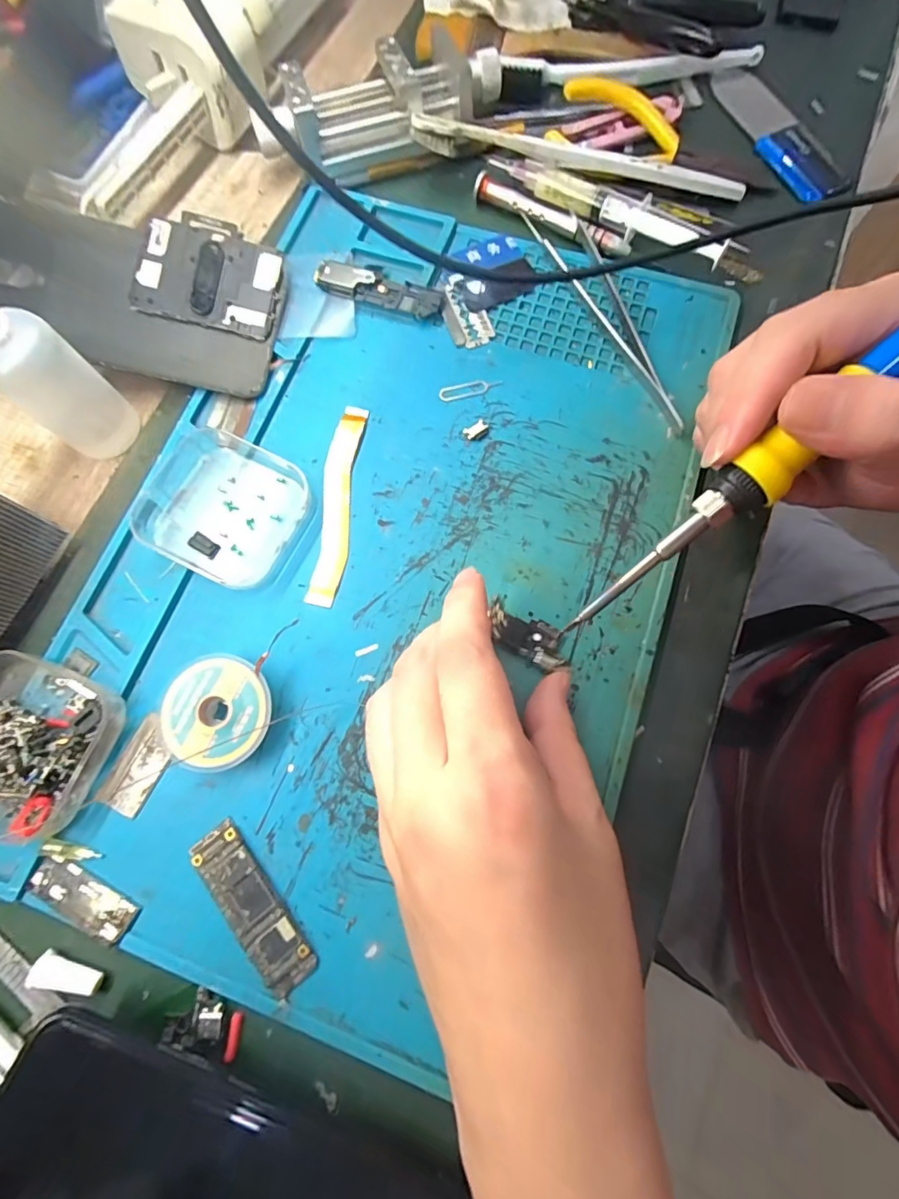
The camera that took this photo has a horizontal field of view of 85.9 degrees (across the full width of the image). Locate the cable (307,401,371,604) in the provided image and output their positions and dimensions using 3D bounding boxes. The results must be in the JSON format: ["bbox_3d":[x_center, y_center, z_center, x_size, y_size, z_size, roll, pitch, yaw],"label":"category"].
[{"bbox_3d":[-0.053,-0.047,0.229,0.016,0.004,0.101,4,75,1],"label":"cable"}]

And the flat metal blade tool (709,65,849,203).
[{"bbox_3d":[0.197,-0.281,0.287,0.033,0.004,0.115,-17,76,-4],"label":"flat metal blade tool"}]

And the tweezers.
[{"bbox_3d":[0.080,-0.150,0.250,0.025,0.010,0.151,-21,76,-5],"label":"tweezers"}]

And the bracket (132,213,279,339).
[{"bbox_3d":[-0.122,-0.165,0.244,0.067,0.004,0.053,10,87,-7],"label":"bracket"}]

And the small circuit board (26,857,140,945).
[{"bbox_3d":[-0.142,0.115,0.186,0.043,0.004,0.016,28,77,7],"label":"small circuit board"}]

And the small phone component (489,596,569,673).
[{"bbox_3d":[0.034,0.016,0.210,0.038,0.004,0.019,26,77,7],"label":"small phone component"}]

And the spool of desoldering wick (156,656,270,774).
[{"bbox_3d":[-0.095,0.047,0.200,0.045,0.012,0.043,0,75,0],"label":"spool of desoldering wick"}]

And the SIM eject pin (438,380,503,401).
[{"bbox_3d":[0.011,-0.107,0.244,0.032,0.004,0.009,-12,76,-3],"label":"SIM eject pin"}]

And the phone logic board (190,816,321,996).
[{"bbox_3d":[-0.075,0.117,0.185,0.019,0.005,0.064,-39,78,-9],"label":"phone logic board"}]

